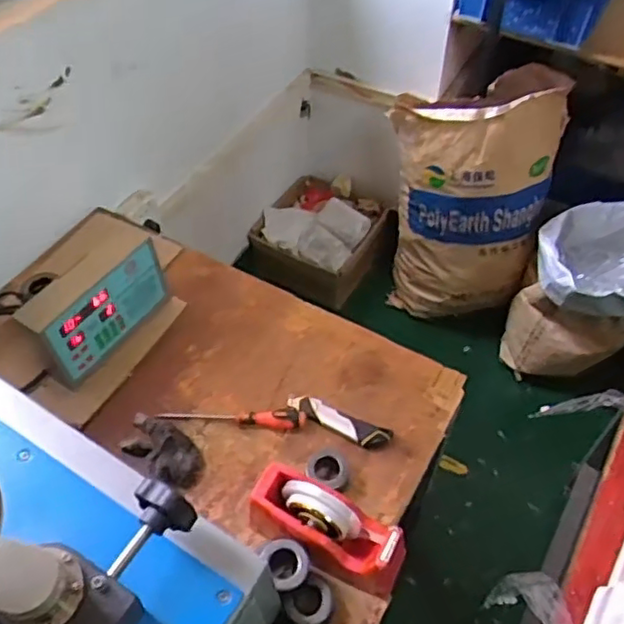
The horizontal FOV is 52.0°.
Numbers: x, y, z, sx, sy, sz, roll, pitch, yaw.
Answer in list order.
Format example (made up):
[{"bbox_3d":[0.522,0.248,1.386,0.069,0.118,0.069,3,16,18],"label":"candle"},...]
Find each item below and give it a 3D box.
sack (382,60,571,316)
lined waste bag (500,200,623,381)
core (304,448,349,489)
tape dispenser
[{"bbox_3d":[0.399,-0.272,1.666,0.396,0.595,0.263,2,52,3],"label":"sack"},{"bbox_3d":[0.722,-0.047,1.671,0.362,0.344,0.327,6,52,6],"label":"lined waste bag"},{"bbox_3d":[0.022,0.214,0.879,0.060,0.026,0.058,-1,52,1],"label":"core"},{"bbox_3d":[0.020,0.274,0.811,0.203,0.101,0.080,26,57,20],"label":"tape dispenser"}]

